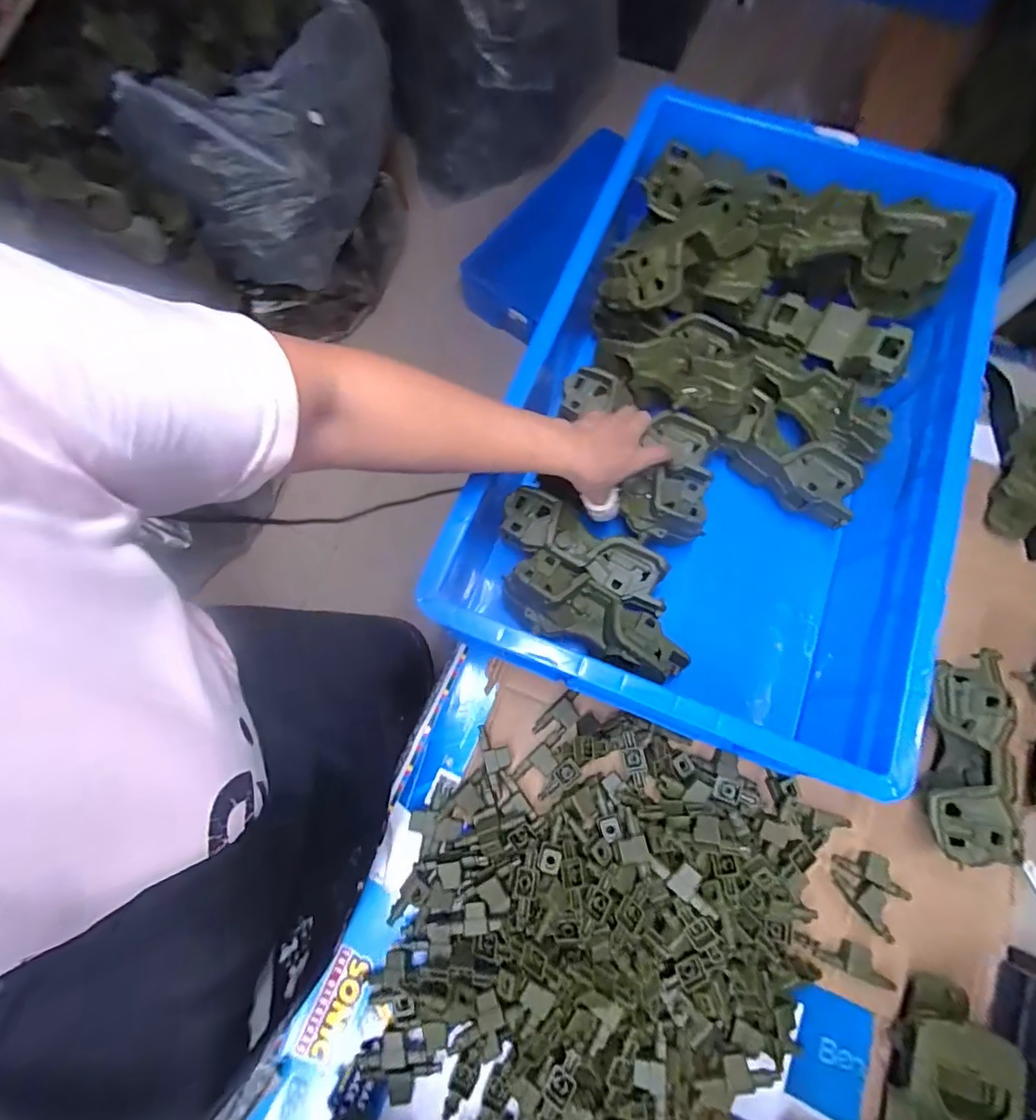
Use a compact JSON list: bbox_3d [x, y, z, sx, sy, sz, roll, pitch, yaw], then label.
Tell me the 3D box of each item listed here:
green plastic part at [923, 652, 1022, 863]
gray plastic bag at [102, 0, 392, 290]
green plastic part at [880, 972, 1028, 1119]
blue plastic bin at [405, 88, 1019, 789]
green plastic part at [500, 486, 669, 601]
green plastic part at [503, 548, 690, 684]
[{"bbox_3d":[0.417,0.180,0.493,0.072,0.075,0.184,16,75,4],"label":"green plastic part"},{"bbox_3d":[-0.487,-0.877,1.149,0.274,0.317,0.530,37,77,9],"label":"gray plastic bag"},{"bbox_3d":[0.335,0.445,0.411,0.078,0.065,0.191,15,75,3],"label":"green plastic part"},{"bbox_3d":[0.219,-0.153,0.576,0.394,0.199,0.652,22,75,5],"label":"blue plastic bin"},{"bbox_3d":[0.062,-0.014,0.532,0.167,0.045,0.060,31,76,8],"label":"green plastic part"},{"bbox_3d":[0.078,0.050,0.503,0.184,0.040,0.070,24,76,6],"label":"green plastic part"}]

